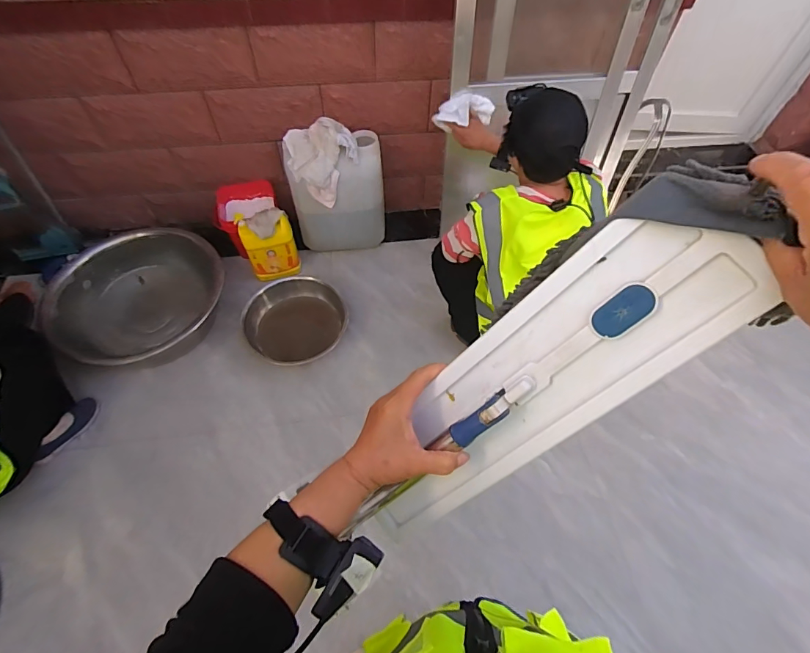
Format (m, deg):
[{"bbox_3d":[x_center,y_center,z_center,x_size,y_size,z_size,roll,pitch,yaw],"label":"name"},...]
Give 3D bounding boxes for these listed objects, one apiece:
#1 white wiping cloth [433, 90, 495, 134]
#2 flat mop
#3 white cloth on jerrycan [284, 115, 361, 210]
[{"bbox_3d":[0.187,-0.702,1.365,0.194,0.108,0.053,-6,56,14],"label":"white wiping cloth"},{"bbox_3d":[0.095,0.072,0.385,0.049,0.412,0.128,4,44,-52],"label":"flat mop"},{"bbox_3d":[-0.311,-0.621,1.563,0.236,0.219,0.189,-34,64,-21],"label":"white cloth on jerrycan"}]

